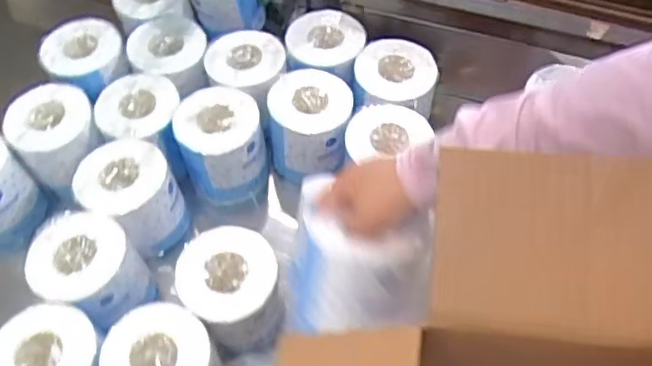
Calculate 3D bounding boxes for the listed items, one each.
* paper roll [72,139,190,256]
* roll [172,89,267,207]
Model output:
[{"bbox_3d":[-0.214,0.020,0.697,0.095,0.109,0.088,-1,56,1],"label":"paper roll"},{"bbox_3d":[-0.123,-0.040,0.747,0.094,0.118,0.094,-1,56,1],"label":"roll"}]

